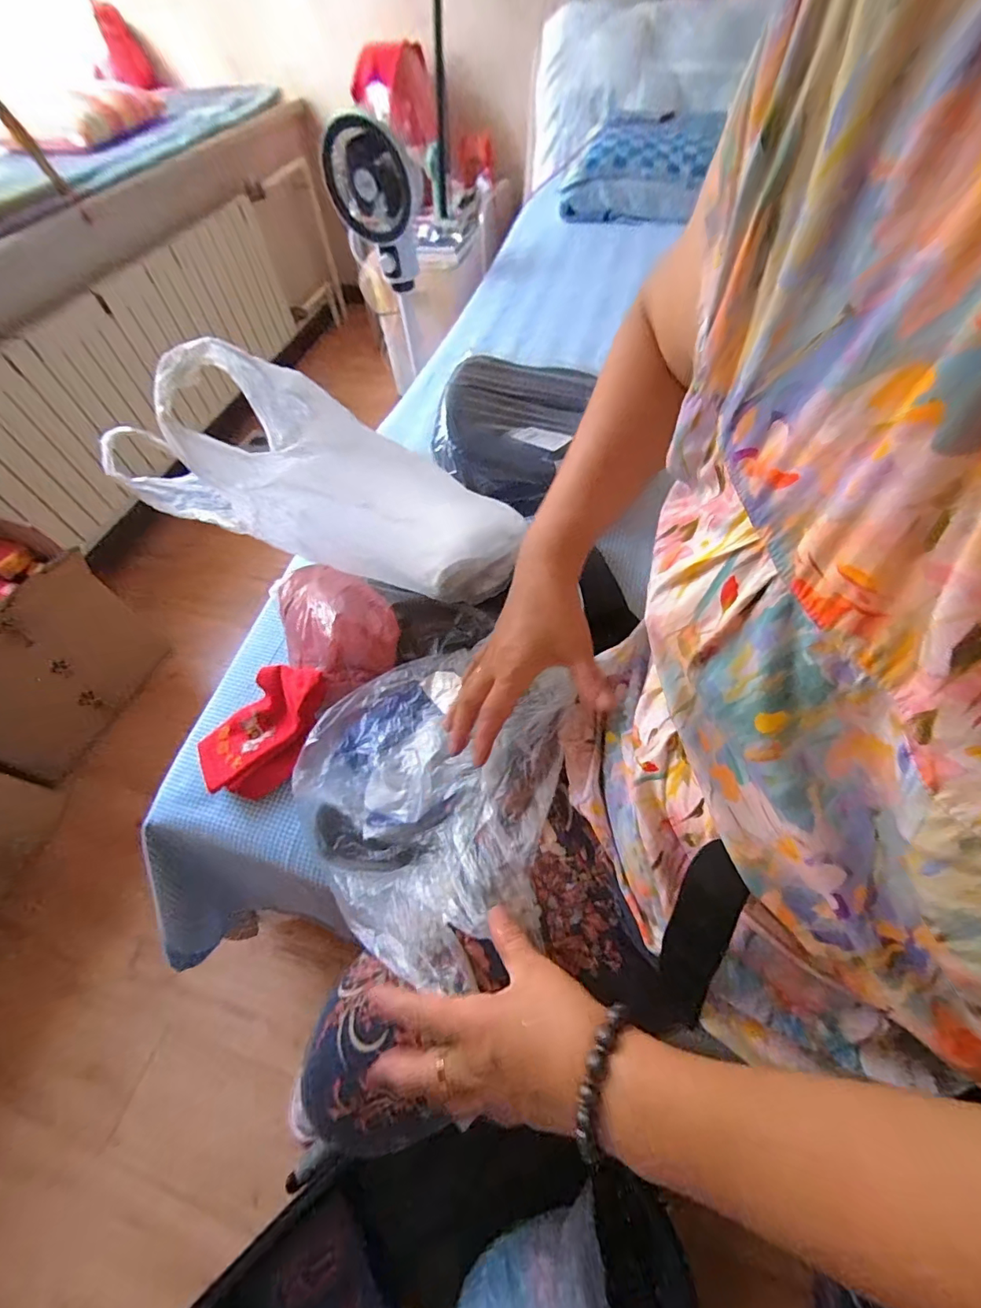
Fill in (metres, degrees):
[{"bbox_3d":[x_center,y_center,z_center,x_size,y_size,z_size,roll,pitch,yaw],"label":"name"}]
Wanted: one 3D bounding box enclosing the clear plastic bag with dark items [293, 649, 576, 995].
[{"bbox_3d":[-0.056,0.109,0.422,0.238,0.089,0.257,8,58,10],"label":"clear plastic bag with dark items"}]

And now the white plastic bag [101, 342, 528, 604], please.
[{"bbox_3d":[-0.127,-0.139,0.449,0.332,0.135,0.104,15,48,-36],"label":"white plastic bag"}]

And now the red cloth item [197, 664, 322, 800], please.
[{"bbox_3d":[-0.233,0.075,0.506,0.100,0.039,0.153,42,86,13],"label":"red cloth item"}]

